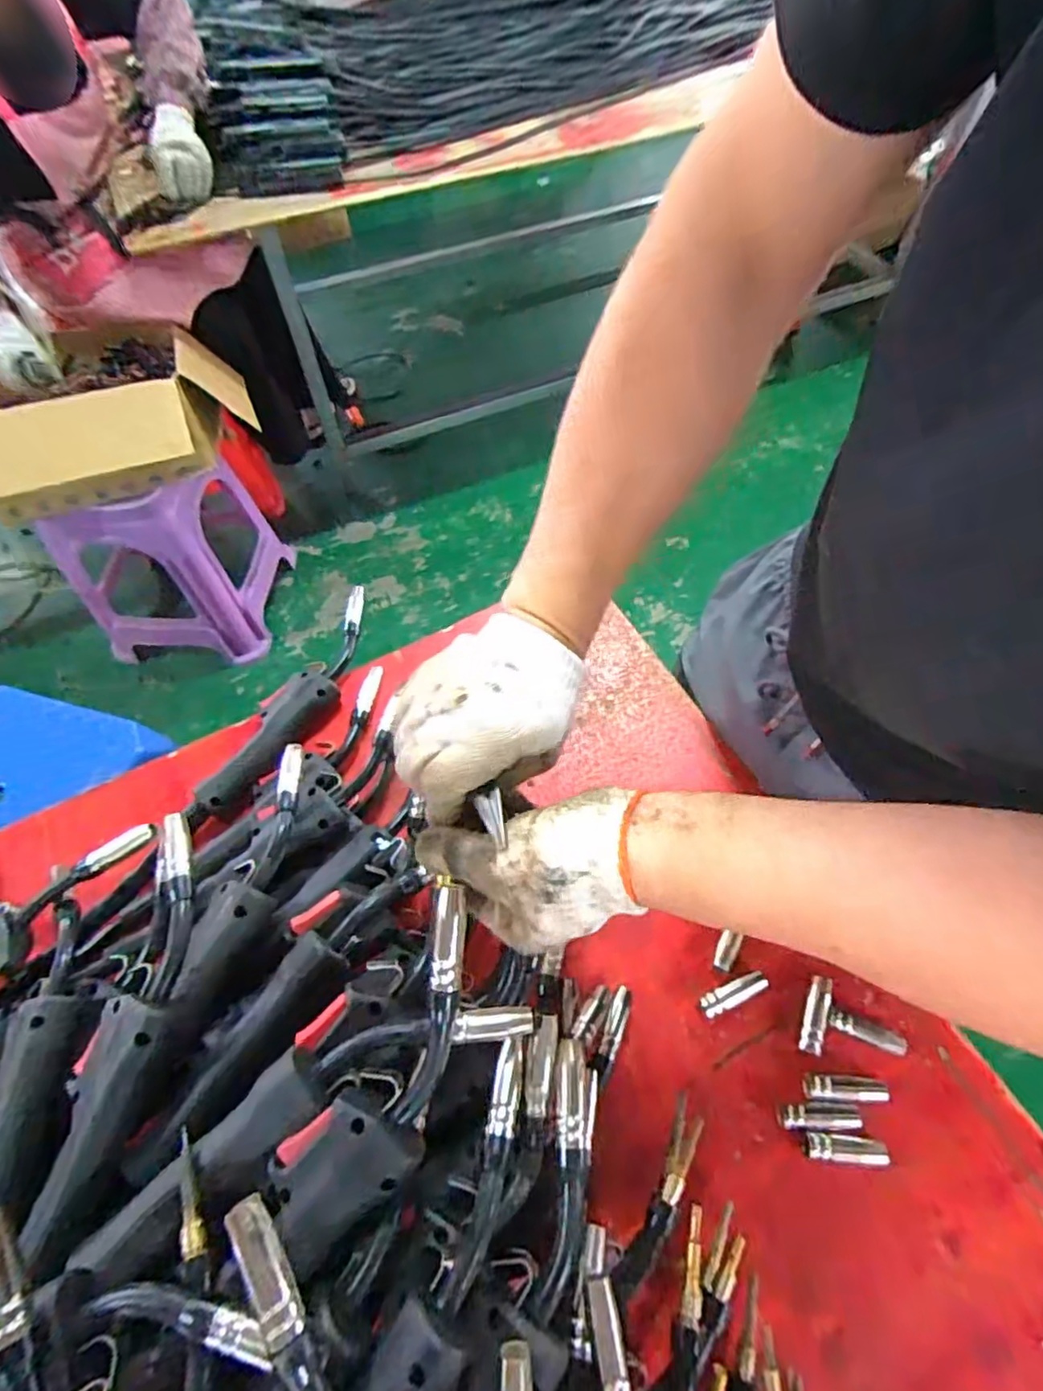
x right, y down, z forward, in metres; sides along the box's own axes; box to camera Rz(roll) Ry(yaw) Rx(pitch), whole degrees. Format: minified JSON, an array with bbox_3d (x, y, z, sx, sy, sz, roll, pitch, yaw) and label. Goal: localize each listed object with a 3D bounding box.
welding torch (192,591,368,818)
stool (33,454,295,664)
[{"bbox_3d":[-0.212,0.003,0.619,0.058,0.036,0.263,23,63,14],"label":"welding torch"},{"bbox_3d":[-0.814,-0.347,1.499,0.380,0.437,0.367,1,60,2],"label":"stool"}]

